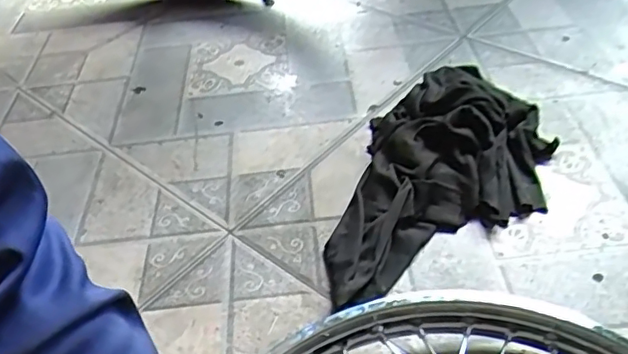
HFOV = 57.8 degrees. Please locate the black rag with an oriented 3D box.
[{"bbox_3d":[0.154,-0.015,0.645,0.213,0.056,0.403,9,45,16],"label":"black rag"}]

